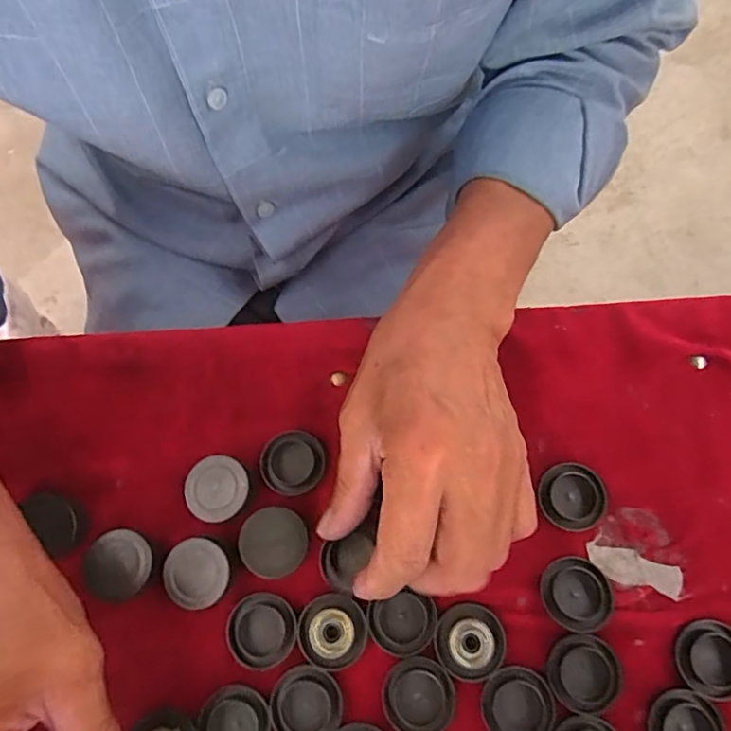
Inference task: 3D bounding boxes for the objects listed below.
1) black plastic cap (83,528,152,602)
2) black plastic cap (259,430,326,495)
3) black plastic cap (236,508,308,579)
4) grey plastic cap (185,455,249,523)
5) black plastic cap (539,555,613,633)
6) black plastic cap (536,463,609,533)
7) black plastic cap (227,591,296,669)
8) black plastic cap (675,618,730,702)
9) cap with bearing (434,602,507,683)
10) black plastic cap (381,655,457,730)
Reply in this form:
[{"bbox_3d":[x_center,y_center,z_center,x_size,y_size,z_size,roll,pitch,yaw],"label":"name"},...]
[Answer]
[{"bbox_3d":[-0.120,0.097,0.270,0.030,0.014,0.032,0,73,1],"label":"black plastic cap"},{"bbox_3d":[-0.038,0.050,0.288,0.033,0.004,0.032,0,73,1],"label":"black plastic cap"},{"bbox_3d":[-0.045,0.086,0.271,0.031,0.013,0.032,0,73,1],"label":"black plastic cap"},{"bbox_3d":[-0.074,0.063,0.281,0.031,0.017,0.031,0,73,1],"label":"grey plastic cap"},{"bbox_3d":[0.102,0.110,0.267,0.031,0.012,0.032,0,73,1],"label":"black plastic cap"},{"bbox_3d":[0.106,0.067,0.284,0.032,0.007,0.033,0,73,1],"label":"black plastic cap"},{"bbox_3d":[-0.050,0.127,0.264,0.032,0.004,0.033,0,73,1],"label":"black plastic cap"},{"bbox_3d":[0.163,0.137,0.260,0.028,0.011,0.033,26,75,9],"label":"black plastic cap"},{"bbox_3d":[0.050,0.131,0.262,0.032,0.005,0.033,0,73,1],"label":"cap with bearing"},{"bbox_3d":[0.025,0.154,0.256,0.033,0.004,0.033,0,73,1],"label":"black plastic cap"}]

